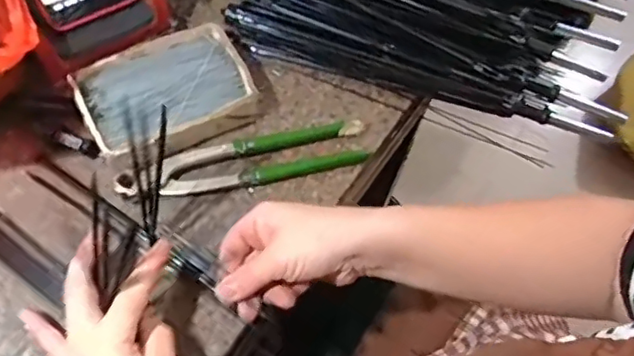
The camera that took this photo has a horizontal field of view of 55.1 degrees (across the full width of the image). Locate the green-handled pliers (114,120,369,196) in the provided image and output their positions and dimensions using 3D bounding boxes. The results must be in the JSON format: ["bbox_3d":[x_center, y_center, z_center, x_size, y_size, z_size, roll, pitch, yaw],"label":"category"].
[{"bbox_3d":[-0.057,-0.016,0.484,0.195,0.023,0.044,-13,66,-9],"label":"green-handled pliers"}]

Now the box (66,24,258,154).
[{"bbox_3d":[-0.120,-0.066,0.492,0.129,0.037,0.090,-27,69,-15],"label":"box"}]

